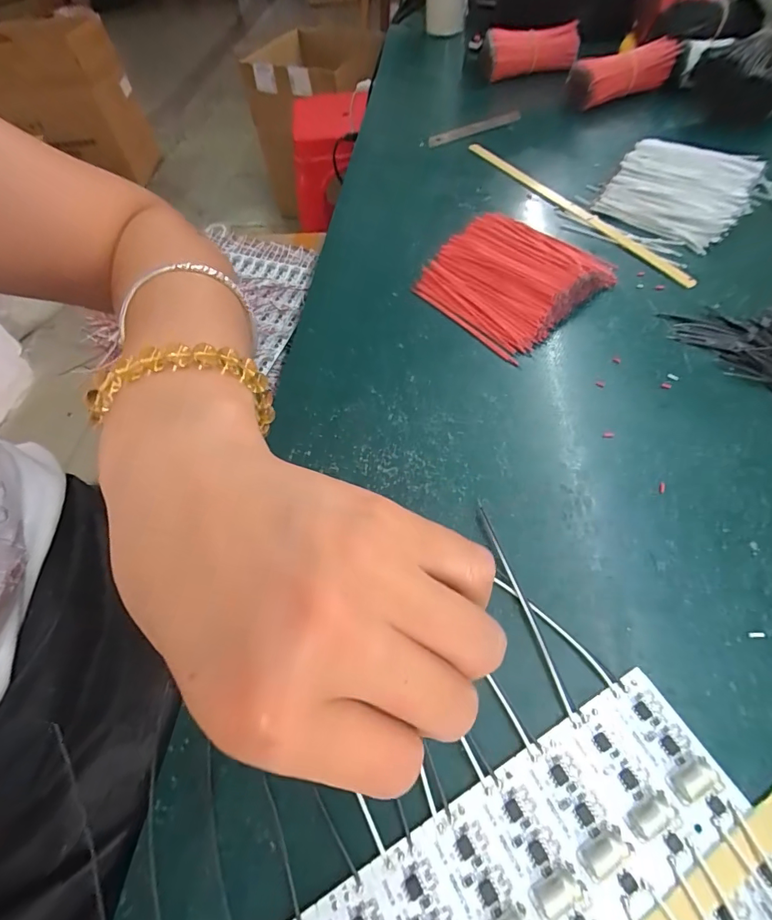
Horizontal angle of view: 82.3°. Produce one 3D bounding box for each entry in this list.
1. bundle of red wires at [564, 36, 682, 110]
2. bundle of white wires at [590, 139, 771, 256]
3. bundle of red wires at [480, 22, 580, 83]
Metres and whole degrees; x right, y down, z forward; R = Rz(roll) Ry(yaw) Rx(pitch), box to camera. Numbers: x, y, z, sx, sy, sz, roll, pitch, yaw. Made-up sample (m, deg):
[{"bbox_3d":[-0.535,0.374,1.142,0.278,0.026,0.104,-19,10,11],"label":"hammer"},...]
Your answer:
[{"bbox_3d":[0.214,-0.347,0.403,0.099,0.038,0.028,-20,57,-9],"label":"bundle of red wires"},{"bbox_3d":[0.210,-0.192,0.311,0.099,0.024,0.088,-39,62,-20],"label":"bundle of white wires"},{"bbox_3d":[0.145,-0.413,0.450,0.094,0.040,0.030,-4,56,2],"label":"bundle of red wires"}]

